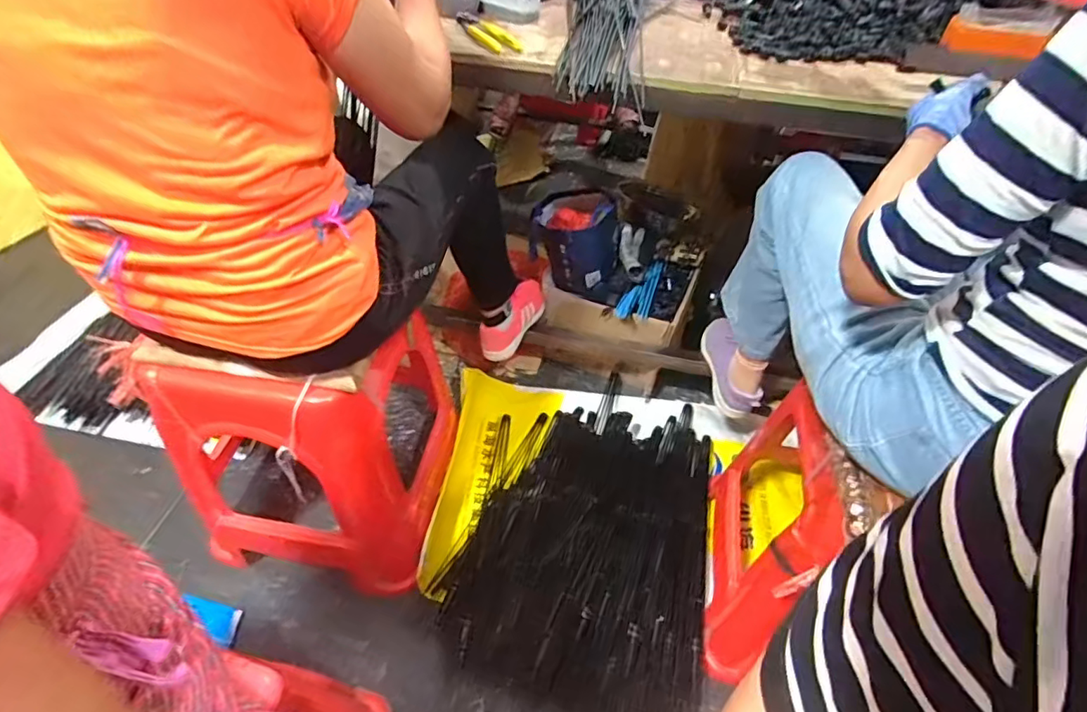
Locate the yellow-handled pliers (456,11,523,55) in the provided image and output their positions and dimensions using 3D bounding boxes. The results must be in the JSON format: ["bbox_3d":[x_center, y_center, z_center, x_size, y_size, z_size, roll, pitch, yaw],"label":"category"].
[{"bbox_3d":[-0.094,-0.530,0.888,0.046,0.023,0.139,-30,56,-28],"label":"yellow-handled pliers"}]

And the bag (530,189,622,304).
[{"bbox_3d":[0.078,-0.264,1.268,0.212,0.173,0.207,4,47,-1],"label":"bag"}]

